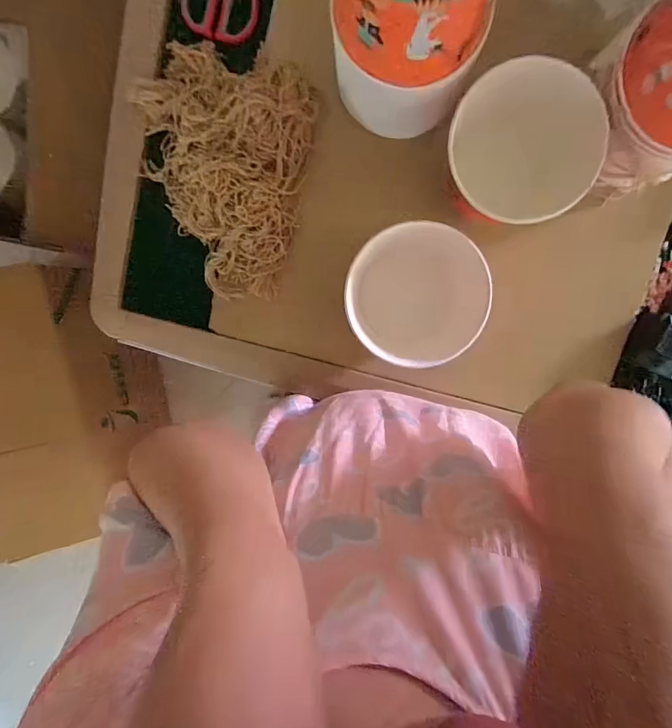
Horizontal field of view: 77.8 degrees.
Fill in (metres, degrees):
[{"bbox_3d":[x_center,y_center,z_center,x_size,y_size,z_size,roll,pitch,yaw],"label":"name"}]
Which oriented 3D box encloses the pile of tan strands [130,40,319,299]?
[{"bbox_3d":[-0.165,-0.259,0.557,0.236,0.067,0.304,13,100,1],"label":"pile of tan strands"}]

